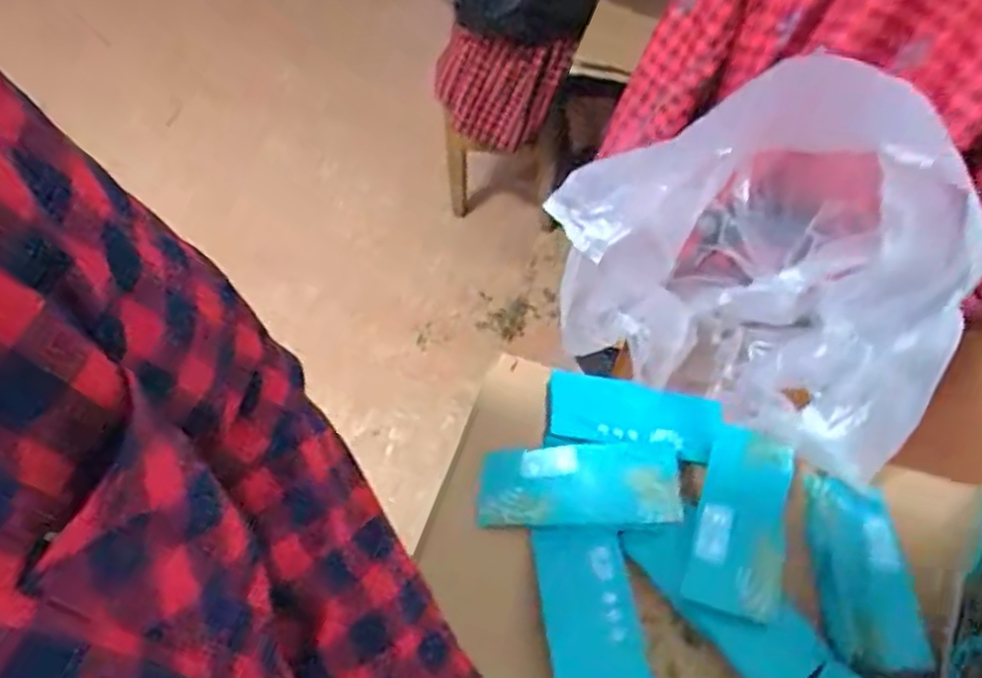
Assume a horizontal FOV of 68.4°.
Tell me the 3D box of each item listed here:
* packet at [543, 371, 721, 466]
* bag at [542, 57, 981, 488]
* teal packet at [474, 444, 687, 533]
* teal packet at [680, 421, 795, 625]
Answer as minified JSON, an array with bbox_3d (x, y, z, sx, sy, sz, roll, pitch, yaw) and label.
[{"bbox_3d":[0.099,0.056,0.512,0.117,0.014,0.052,8,67,3],"label":"packet"},{"bbox_3d":[0.264,-0.064,0.624,0.333,0.292,0.308,-30,58,-25],"label":"bag"},{"bbox_3d":[0.058,0.100,0.487,0.132,0.010,0.056,-2,64,9],"label":"teal packet"},{"bbox_3d":[0.163,0.116,0.467,0.056,0.013,0.126,17,51,11],"label":"teal packet"}]

